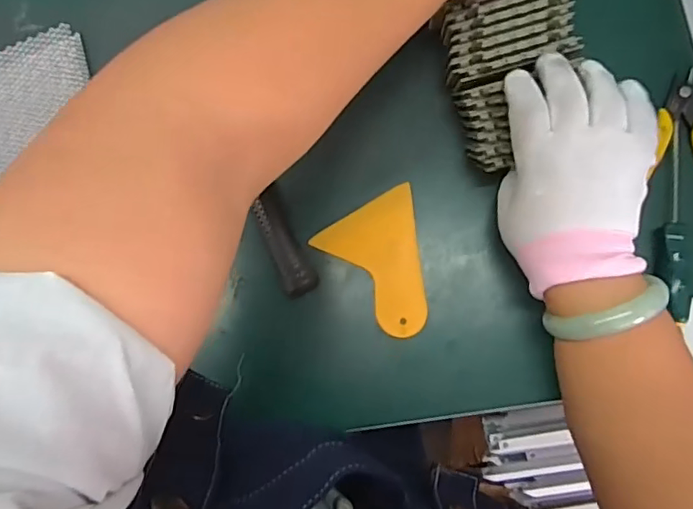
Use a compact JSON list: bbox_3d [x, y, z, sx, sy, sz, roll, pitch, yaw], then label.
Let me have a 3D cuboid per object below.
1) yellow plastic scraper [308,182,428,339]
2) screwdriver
[{"bbox_3d":[0.032,0.009,0.411,0.077,0.006,0.101,-28,81,2],"label":"yellow plastic scraper"},{"bbox_3d":[0.226,-0.025,0.383,0.017,0.013,0.141,3,83,7],"label":"screwdriver"}]

